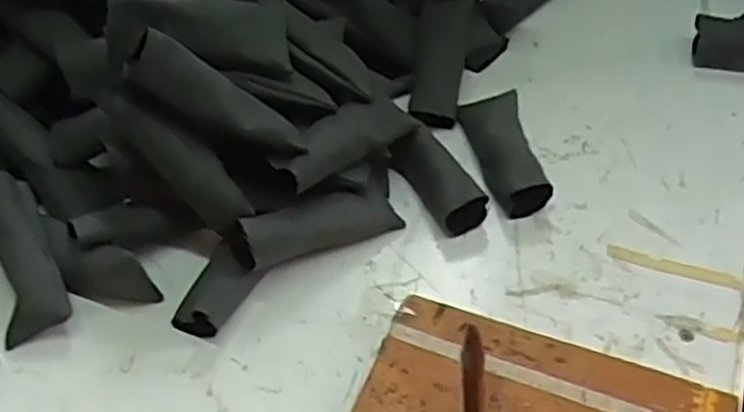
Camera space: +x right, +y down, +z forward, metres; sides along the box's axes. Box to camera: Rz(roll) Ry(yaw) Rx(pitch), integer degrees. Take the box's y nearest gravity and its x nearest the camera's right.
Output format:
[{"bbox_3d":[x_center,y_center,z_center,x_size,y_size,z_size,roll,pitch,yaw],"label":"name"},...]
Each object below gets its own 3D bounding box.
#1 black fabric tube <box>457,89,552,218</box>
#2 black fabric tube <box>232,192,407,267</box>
[{"bbox_3d":[0.086,-0.038,0.496,0.040,0.020,0.099,-9,48,-3],"label":"black fabric tube"},{"bbox_3d":[-0.029,0.011,0.447,0.106,0.025,0.028,-12,45,-31],"label":"black fabric tube"}]

